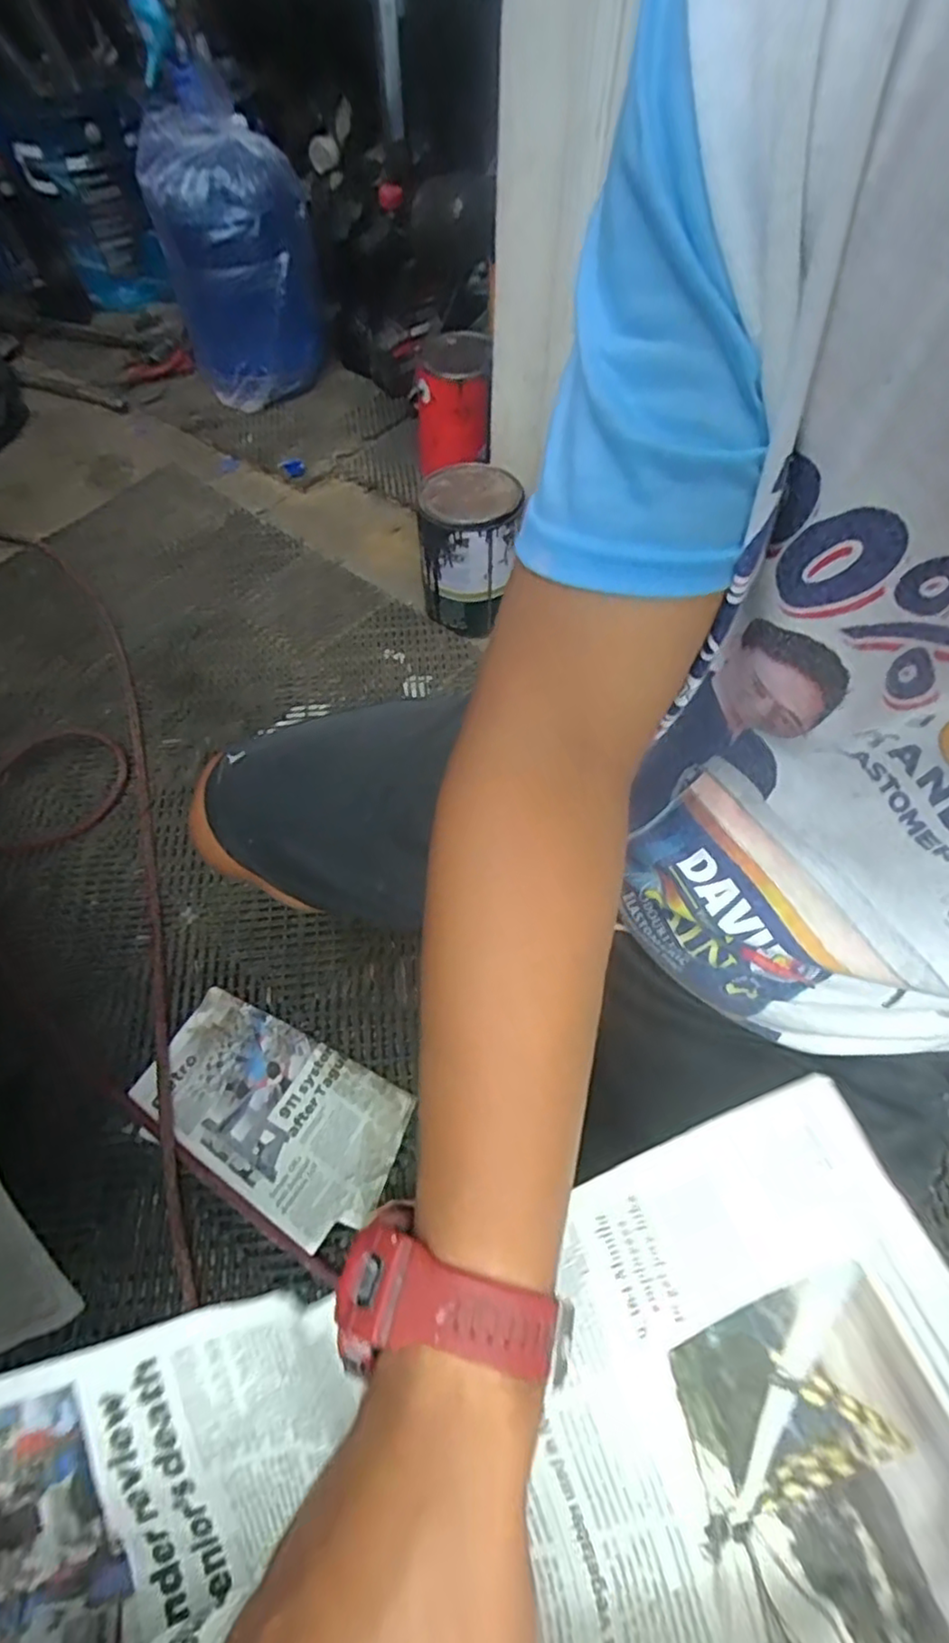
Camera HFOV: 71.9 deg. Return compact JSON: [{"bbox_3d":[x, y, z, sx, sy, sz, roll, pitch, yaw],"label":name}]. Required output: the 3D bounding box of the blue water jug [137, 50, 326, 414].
[{"bbox_3d":[-0.500,-1.195,1.373,0.289,0.443,0.341,-18,61,-10],"label":"blue water jug"}]

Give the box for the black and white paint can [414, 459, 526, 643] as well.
[{"bbox_3d":[-0.006,-0.434,1.056,0.154,0.210,0.153,7,59,3],"label":"black and white paint can"}]

